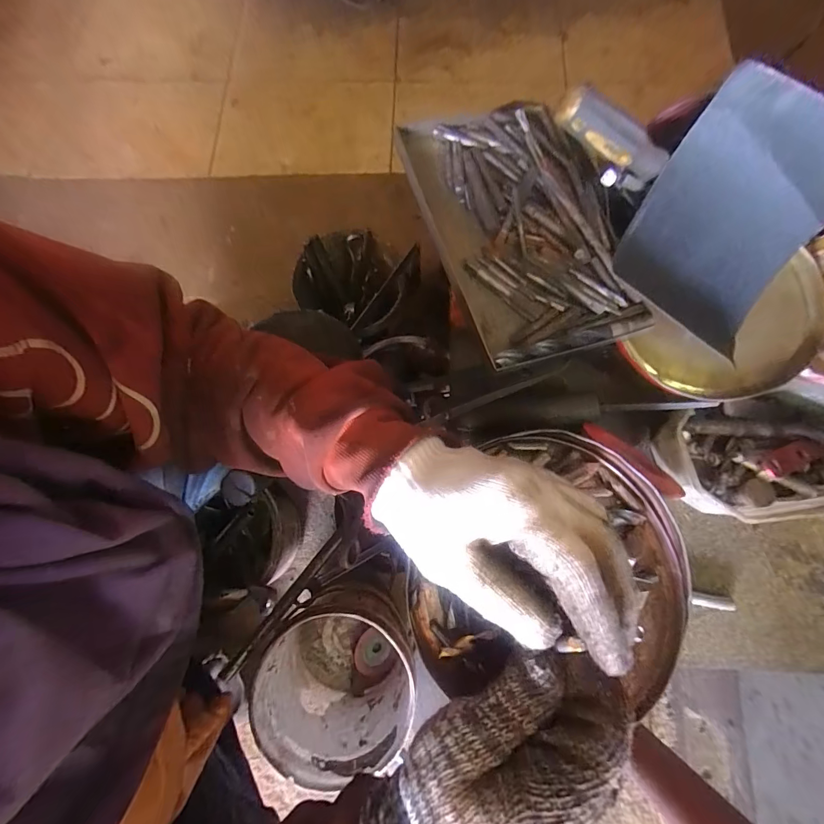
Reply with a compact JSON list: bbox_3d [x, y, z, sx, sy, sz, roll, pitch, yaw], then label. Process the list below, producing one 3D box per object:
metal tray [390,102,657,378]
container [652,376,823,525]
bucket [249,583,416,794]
[{"bbox_3d":[0.105,-0.168,0.355,0.159,0.031,0.245,-20,77,-5],"label":"metal tray"},{"bbox_3d":[0.333,0.042,0.372,0.173,0.070,0.116,-16,76,-4],"label":"container"},{"bbox_3d":[-0.106,0.360,0.572,0.184,0.191,0.184,0,76,0],"label":"bucket"}]

